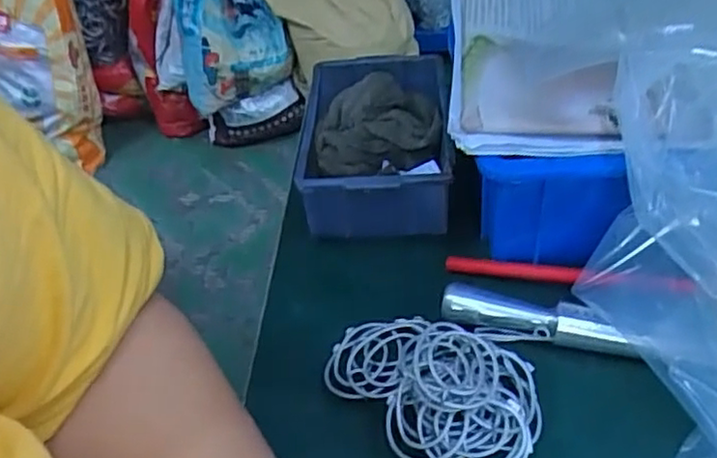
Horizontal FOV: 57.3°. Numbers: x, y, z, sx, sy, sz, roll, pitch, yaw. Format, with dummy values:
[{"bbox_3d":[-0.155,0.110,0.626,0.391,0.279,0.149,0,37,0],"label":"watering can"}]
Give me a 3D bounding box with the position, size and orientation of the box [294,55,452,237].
[{"bbox_3d":[0.013,-0.056,0.447,0.095,0.067,0.142,-1,43,7],"label":"box"}]

